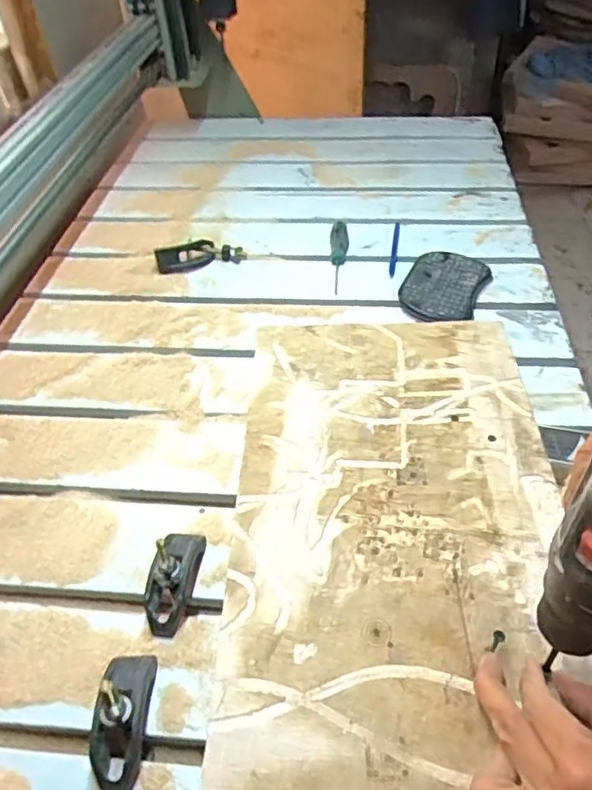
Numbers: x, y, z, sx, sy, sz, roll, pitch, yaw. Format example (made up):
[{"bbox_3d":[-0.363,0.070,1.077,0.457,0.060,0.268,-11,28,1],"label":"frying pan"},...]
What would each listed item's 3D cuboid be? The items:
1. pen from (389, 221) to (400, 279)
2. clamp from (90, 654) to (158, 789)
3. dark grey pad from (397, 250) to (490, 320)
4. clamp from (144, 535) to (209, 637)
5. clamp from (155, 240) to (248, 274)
[{"bbox_3d":[0.140,-0.207,0.860,0.009,0.010,0.143,5,45,9],"label":"pen"},{"bbox_3d":[-0.120,0.211,0.410,0.035,0.055,0.088,-3,45,1],"label":"clamp"},{"bbox_3d":[0.188,-0.139,0.771,0.090,0.022,0.145,18,49,20],"label":"dark grey pad"},{"bbox_3d":[-0.098,0.140,0.487,0.034,0.047,0.089,5,45,9],"label":"clamp"},{"bbox_3d":[-0.133,-0.195,0.847,0.119,0.025,0.042,-16,46,-12],"label":"clamp"}]

